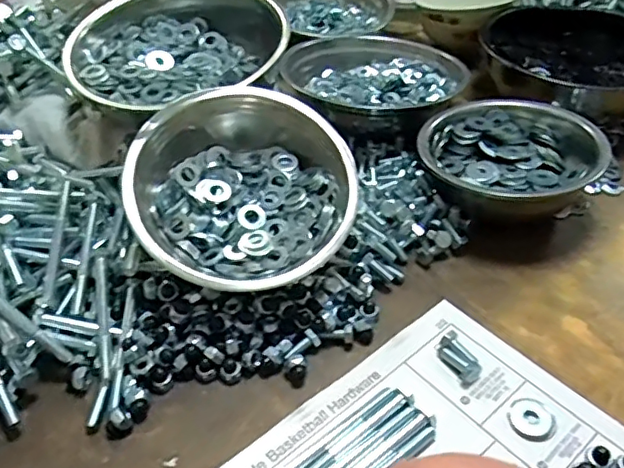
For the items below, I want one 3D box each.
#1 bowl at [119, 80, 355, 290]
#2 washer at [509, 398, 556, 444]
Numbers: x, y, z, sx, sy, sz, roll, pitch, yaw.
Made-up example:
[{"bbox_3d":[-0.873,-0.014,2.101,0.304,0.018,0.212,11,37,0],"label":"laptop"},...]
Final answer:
[{"bbox_3d":[-0.060,-0.034,0.497,0.185,0.086,0.185,4,64,-8],"label":"bowl"},{"bbox_3d":[0.155,0.130,0.412,0.033,0.004,0.032,0,43,0],"label":"washer"}]

